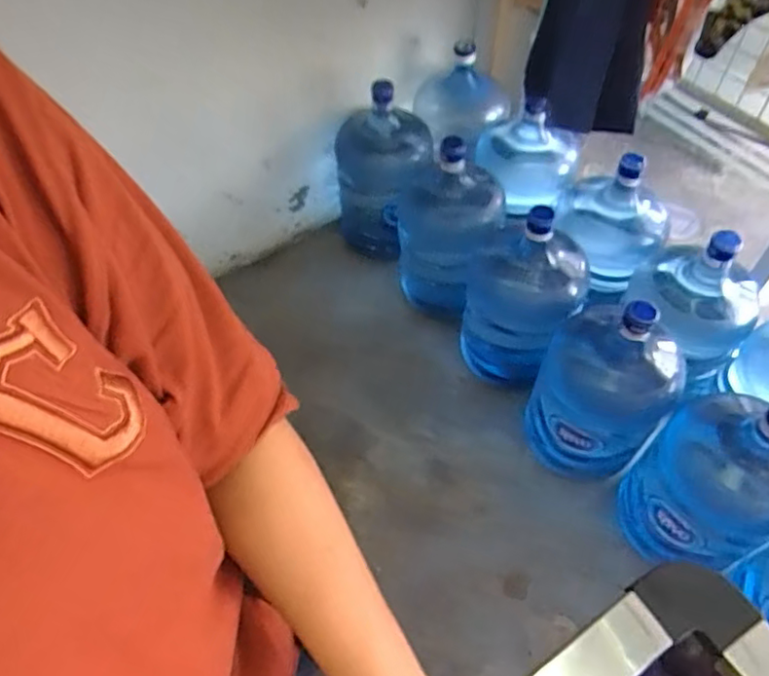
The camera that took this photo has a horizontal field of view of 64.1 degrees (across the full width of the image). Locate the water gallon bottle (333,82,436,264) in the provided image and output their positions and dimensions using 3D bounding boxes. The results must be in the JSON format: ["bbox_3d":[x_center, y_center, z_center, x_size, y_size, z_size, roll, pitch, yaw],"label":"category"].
[{"bbox_3d":[0.005,-0.448,1.699,0.263,0.453,0.246,-1,55,1],"label":"water gallon bottle"}]

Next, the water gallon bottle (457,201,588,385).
[{"bbox_3d":[0.322,-0.100,1.431,0.263,0.429,0.239,15,57,12],"label":"water gallon bottle"}]

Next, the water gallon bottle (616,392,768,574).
[{"bbox_3d":[0.652,0.244,1.156,0.276,0.440,0.258,-1,55,1],"label":"water gallon bottle"}]

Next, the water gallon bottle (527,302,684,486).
[{"bbox_3d":[0.466,0.095,1.302,0.267,0.494,0.248,-1,55,1],"label":"water gallon bottle"}]

